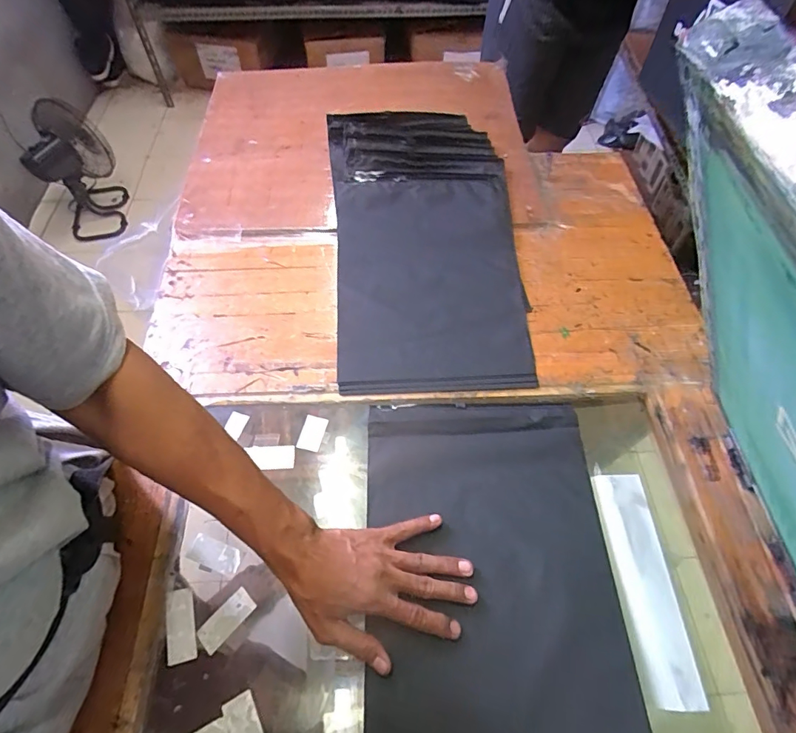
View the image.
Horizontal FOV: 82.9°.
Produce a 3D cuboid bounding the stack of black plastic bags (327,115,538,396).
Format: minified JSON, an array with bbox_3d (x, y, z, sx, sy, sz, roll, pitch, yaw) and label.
[{"bbox_3d":[0.042,-0.205,0.678,0.277,0.047,0.518,-4,61,-4],"label":"stack of black plastic bags"}]

